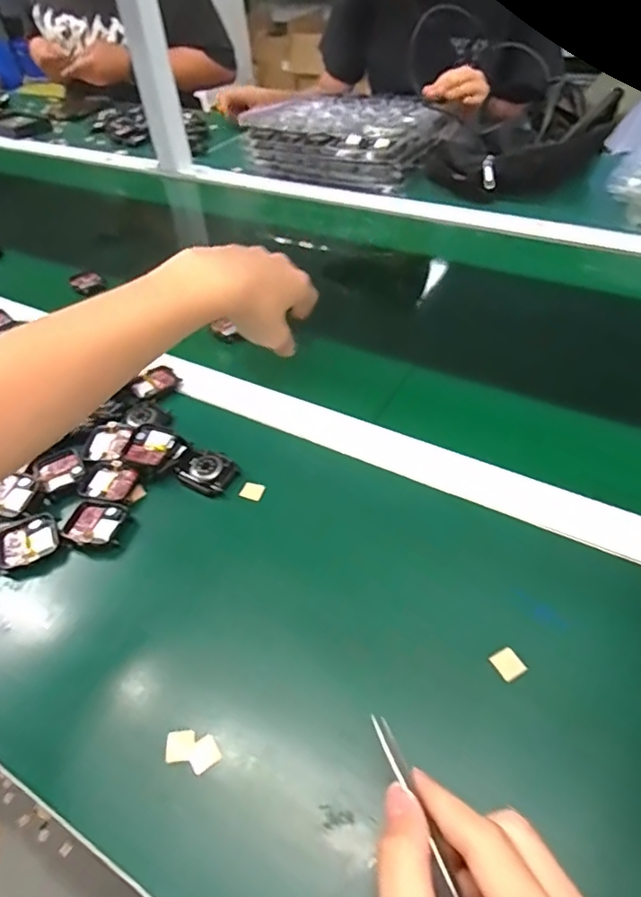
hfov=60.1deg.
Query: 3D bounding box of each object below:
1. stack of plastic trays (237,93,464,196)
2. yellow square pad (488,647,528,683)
[{"bbox_3d":[0.048,-0.517,0.918,0.290,0.071,0.228,18,50,21],"label":"stack of plastic trays"},{"bbox_3d":[0.112,0.128,0.330,0.016,0.004,0.017,-24,49,-17],"label":"yellow square pad"}]

